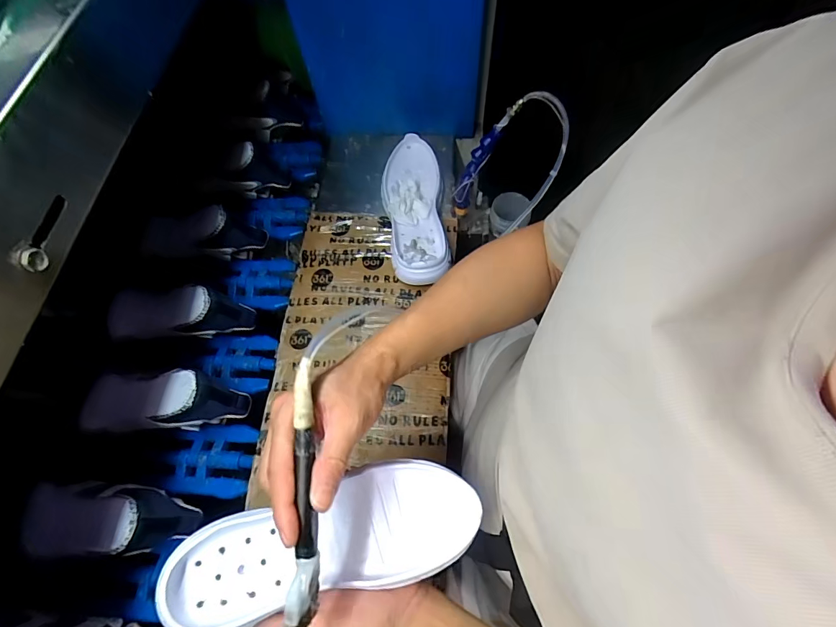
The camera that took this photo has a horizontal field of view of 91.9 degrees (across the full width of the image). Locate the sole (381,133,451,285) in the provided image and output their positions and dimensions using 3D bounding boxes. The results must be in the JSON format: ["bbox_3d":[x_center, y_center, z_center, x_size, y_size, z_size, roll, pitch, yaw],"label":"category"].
[{"bbox_3d":[-0.007,-0.170,0.657,0.099,0.053,0.279,-2,63,-2],"label":"sole"}]

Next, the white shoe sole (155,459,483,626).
[{"bbox_3d":[-0.079,0.186,0.335,0.252,0.038,0.088,-14,64,-6],"label":"white shoe sole"}]

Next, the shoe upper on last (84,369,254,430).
[{"bbox_3d":[-0.346,0.119,0.538,0.214,0.096,0.080,5,63,2],"label":"shoe upper on last"}]

